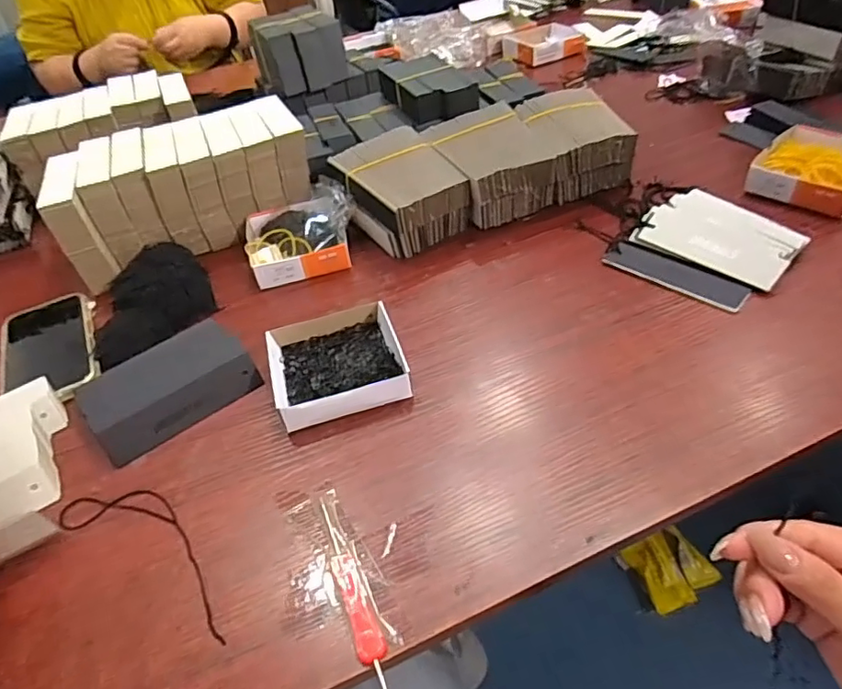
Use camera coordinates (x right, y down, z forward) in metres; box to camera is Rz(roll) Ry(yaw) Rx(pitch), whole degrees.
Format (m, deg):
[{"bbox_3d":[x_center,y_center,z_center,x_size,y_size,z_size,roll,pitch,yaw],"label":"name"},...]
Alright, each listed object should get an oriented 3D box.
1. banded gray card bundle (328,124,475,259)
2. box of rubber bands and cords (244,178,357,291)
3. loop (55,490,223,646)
[{"bbox_3d":[-0.025,-0.167,0.612,0.107,0.069,0.134,-26,45,-18],"label":"banded gray card bundle"},{"bbox_3d":[-0.130,-0.124,0.605,0.117,0.047,0.118,-17,43,-9],"label":"box of rubber bands and cords"},{"bbox_3d":[-0.177,0.134,0.380,0.172,0.004,0.051,19,49,25],"label":"loop"}]

